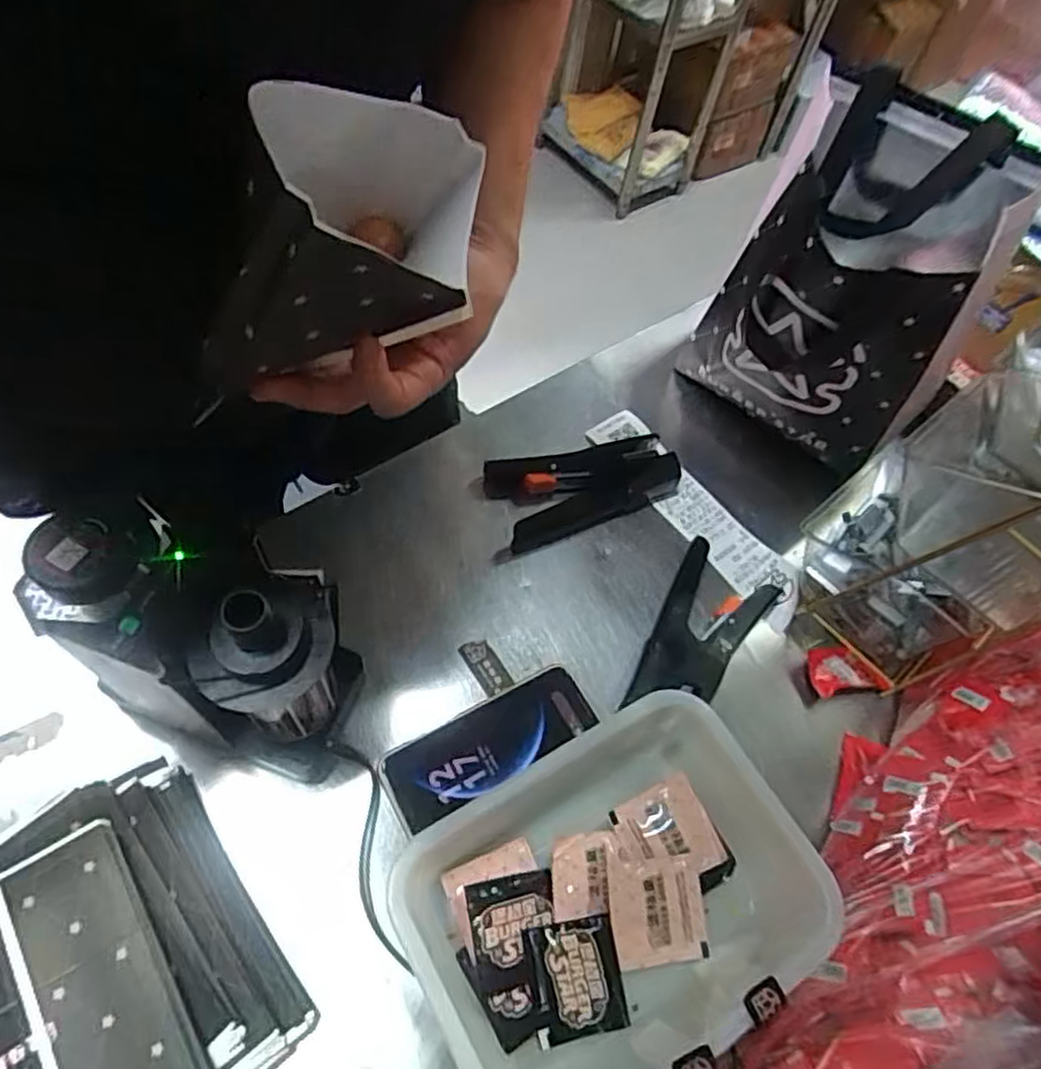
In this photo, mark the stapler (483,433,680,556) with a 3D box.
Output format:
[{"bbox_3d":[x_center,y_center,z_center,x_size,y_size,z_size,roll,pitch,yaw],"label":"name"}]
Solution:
[{"bbox_3d":[0.057,-0.045,0.648,0.177,0.030,0.087,-15,62,-16],"label":"stapler"}]

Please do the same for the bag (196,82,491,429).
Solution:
[{"bbox_3d":[-0.084,-0.142,0.327,0.119,0.111,0.099,4,54,-2],"label":"bag"}]

